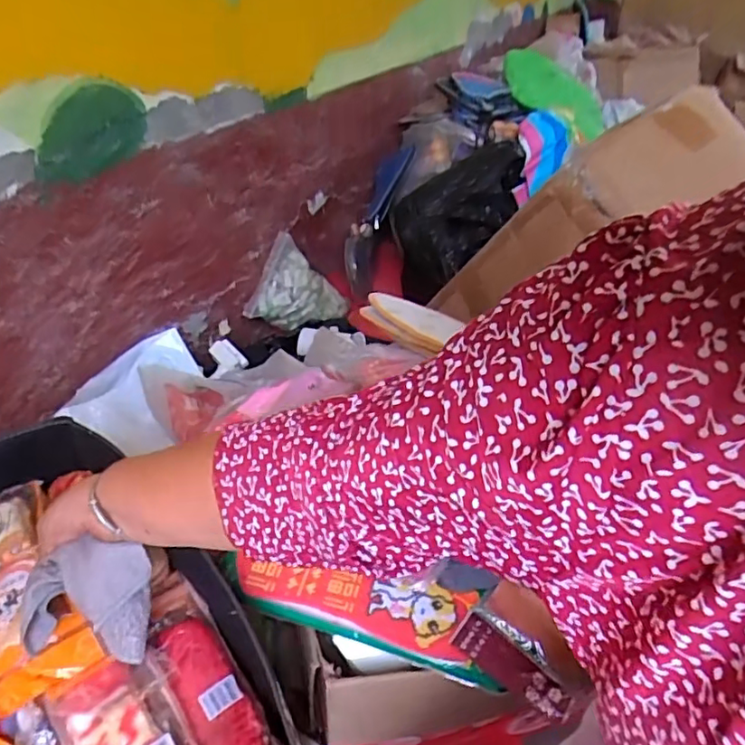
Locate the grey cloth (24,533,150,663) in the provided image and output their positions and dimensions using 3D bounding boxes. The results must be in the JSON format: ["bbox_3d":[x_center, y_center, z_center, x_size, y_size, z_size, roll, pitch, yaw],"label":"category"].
[{"bbox_3d":[-0.239,0.191,0.501,0.095,0.091,0.023,4,-10,-13],"label":"grey cloth"}]

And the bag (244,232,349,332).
[{"bbox_3d":[-0.180,-0.205,1.370,0.252,0.177,0.105,-13,35,-17],"label":"bag"}]

